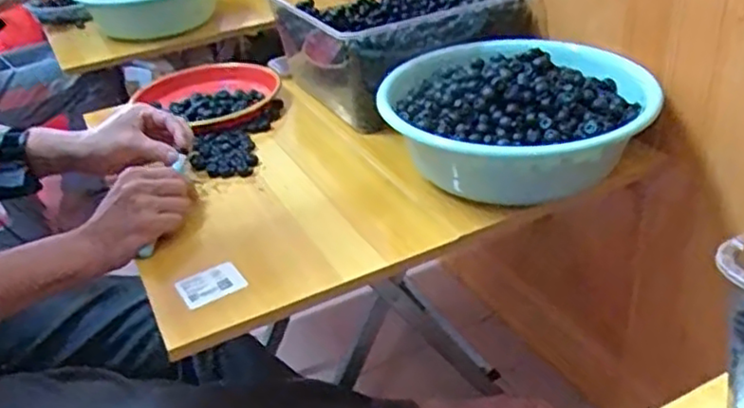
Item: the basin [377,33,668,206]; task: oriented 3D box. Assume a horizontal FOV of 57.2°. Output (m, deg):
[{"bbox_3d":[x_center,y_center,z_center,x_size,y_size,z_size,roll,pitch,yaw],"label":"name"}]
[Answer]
[{"bbox_3d":[0.161,-0.097,0.787,0.295,0.127,0.234,17,38,33],"label":"basin"}]

